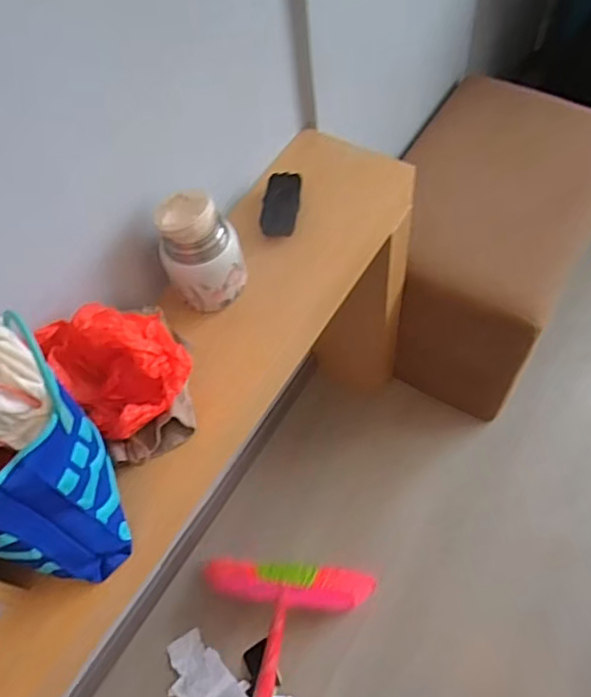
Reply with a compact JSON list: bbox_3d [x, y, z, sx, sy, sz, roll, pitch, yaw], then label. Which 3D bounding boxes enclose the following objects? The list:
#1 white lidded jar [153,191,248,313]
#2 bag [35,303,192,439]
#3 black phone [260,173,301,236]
[{"bbox_3d":[-0.118,-0.125,0.731,0.091,0.134,0.096,-3,60,5],"label":"white lidded jar"},{"bbox_3d":[-0.195,0.014,0.658,0.127,0.089,0.128,-35,62,-13],"label":"bag"},{"bbox_3d":[-0.021,-0.209,0.850,0.051,0.009,0.110,2,60,7],"label":"black phone"}]

